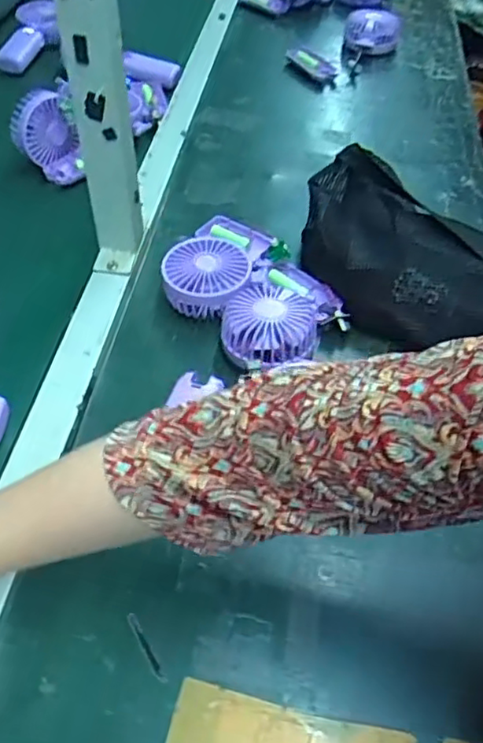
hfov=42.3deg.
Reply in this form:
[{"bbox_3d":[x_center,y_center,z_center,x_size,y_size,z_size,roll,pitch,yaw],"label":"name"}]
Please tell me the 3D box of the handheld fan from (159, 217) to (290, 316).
[{"bbox_3d":[-0.014,-0.113,0.639,0.104,0.045,0.151,15,51,12],"label":"handheld fan"}]

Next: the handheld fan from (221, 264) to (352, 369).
[{"bbox_3d":[0.035,-0.057,0.584,0.133,0.044,0.107,-36,59,-28],"label":"handheld fan"}]

